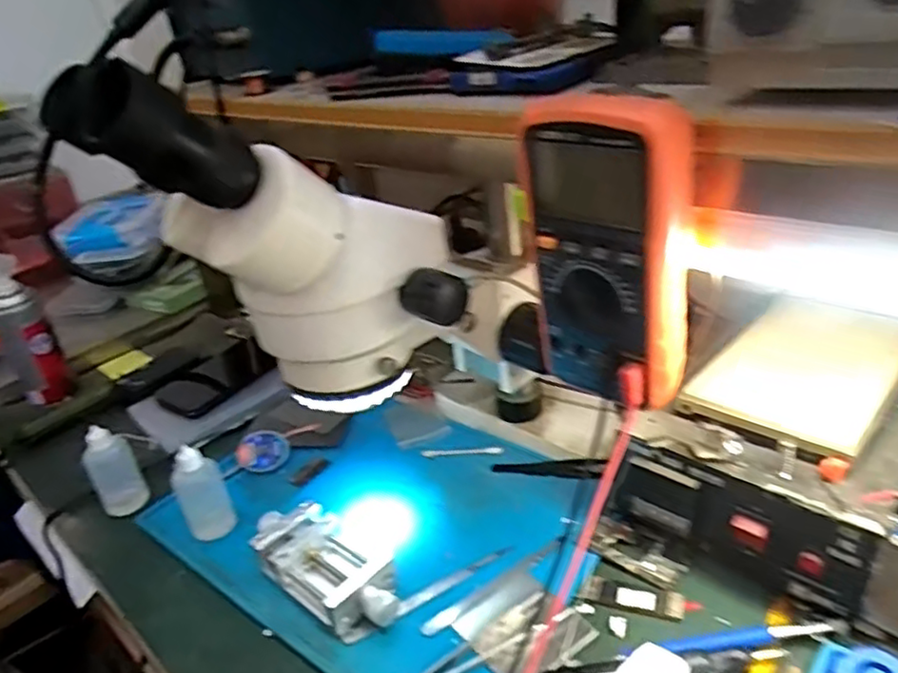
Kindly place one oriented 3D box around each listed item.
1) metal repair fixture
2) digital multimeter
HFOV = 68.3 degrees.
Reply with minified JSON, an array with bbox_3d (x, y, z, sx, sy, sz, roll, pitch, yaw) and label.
[{"bbox_3d":[-0.090,0.167,0.484,0.139,0.031,0.060,17,37,39],"label":"metal repair fixture"},{"bbox_3d":[0.091,-0.045,0.381,0.054,0.173,0.092,-27,33,-29],"label":"digital multimeter"}]

